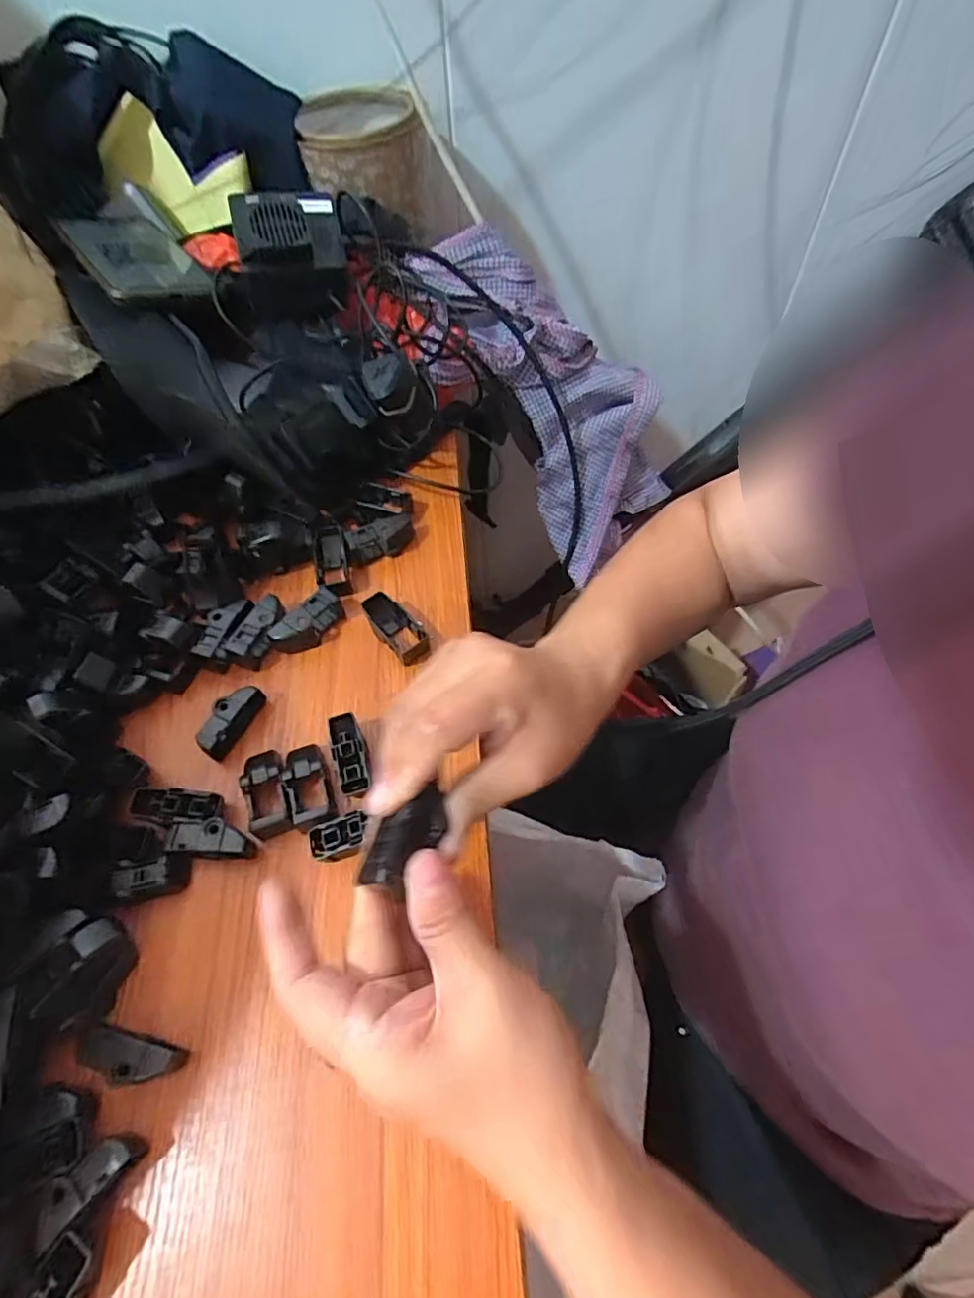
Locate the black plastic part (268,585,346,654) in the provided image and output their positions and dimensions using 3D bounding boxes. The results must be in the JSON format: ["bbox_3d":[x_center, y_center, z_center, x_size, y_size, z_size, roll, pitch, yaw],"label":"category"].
[{"bbox_3d":[-0.117,-0.017,0.384,0.016,0.024,0.049,33,66,21],"label":"black plastic part"}]

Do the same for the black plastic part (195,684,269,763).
[{"bbox_3d":[-0.153,0.043,0.351,0.017,0.019,0.045,19,61,14],"label":"black plastic part"}]

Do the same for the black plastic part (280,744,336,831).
[{"bbox_3d":[-0.100,0.074,0.329,0.024,0.018,0.050,-15,59,-6],"label":"black plastic part"}]

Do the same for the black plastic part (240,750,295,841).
[{"bbox_3d":[-0.122,0.078,0.328,0.023,0.018,0.050,-14,59,-5],"label":"black plastic part"}]

